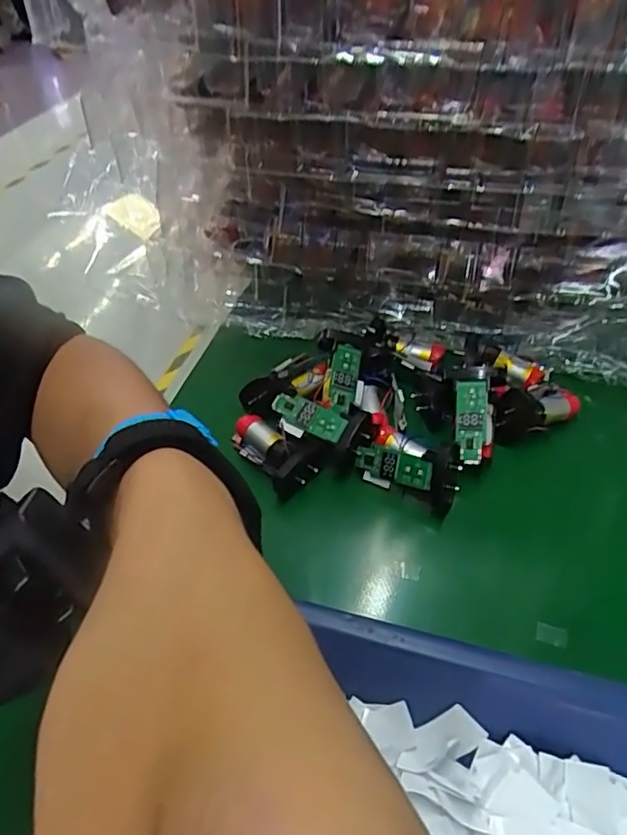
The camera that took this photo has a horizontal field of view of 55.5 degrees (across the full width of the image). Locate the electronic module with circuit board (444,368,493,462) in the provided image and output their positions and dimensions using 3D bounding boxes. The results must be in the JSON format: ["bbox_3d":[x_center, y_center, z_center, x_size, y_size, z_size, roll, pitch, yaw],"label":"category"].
[{"bbox_3d":[0.081,-0.002,0.303,0.020,0.008,0.050,-3,75,5],"label":"electronic module with circuit board"}]

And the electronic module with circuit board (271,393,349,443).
[{"bbox_3d":[-0.003,-0.001,0.313,0.042,0.004,0.015,27,80,22],"label":"electronic module with circuit board"}]

